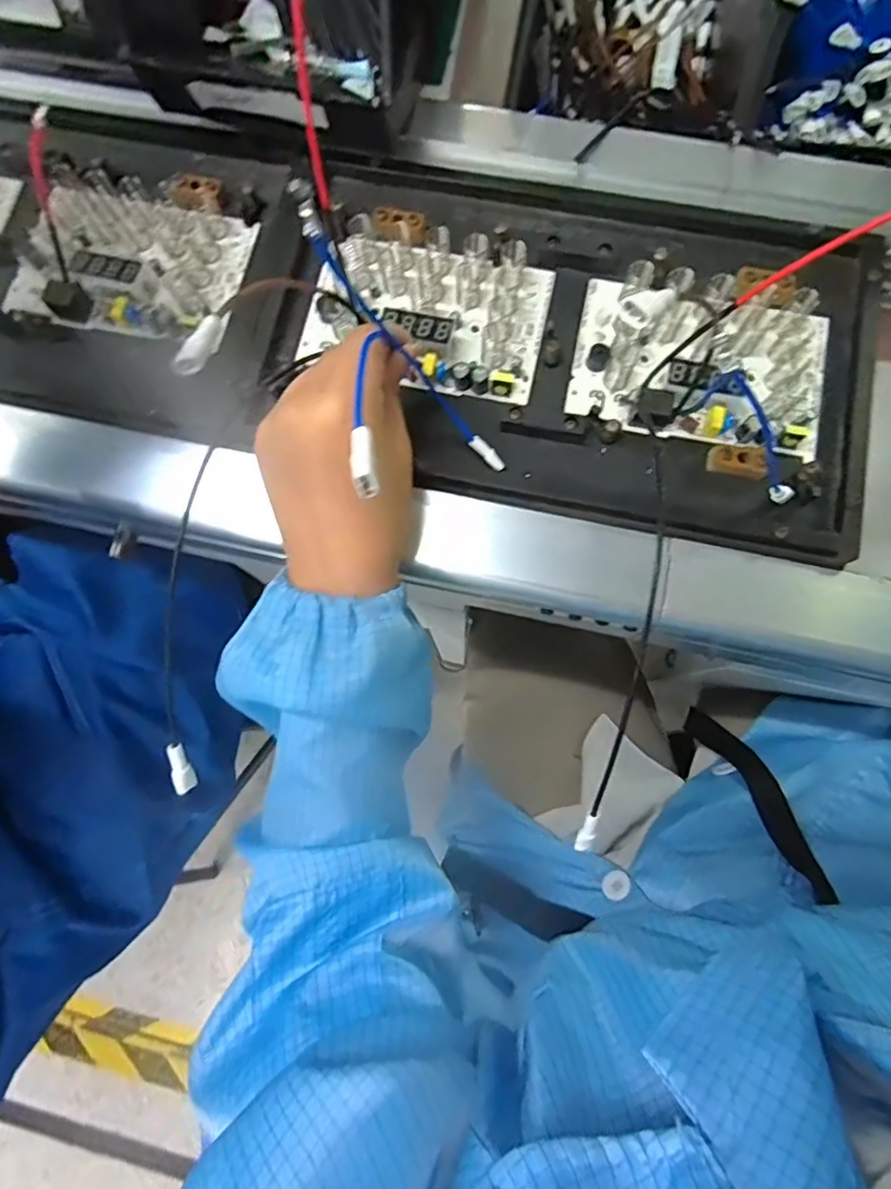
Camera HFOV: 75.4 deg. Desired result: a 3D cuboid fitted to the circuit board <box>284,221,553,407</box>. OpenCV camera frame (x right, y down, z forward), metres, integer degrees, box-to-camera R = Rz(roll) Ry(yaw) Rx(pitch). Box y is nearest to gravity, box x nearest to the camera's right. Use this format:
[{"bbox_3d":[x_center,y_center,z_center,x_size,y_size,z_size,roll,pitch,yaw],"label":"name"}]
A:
[{"bbox_3d":[-0.013,-0.164,0.327,0.139,0.019,0.083,12,79,4],"label":"circuit board"}]

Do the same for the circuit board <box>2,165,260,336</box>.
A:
[{"bbox_3d":[-0.188,-0.205,0.340,0.131,0.018,0.098,10,79,3],"label":"circuit board"}]

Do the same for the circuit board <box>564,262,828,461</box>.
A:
[{"bbox_3d":[0.141,-0.129,0.312,0.133,0.022,0.089,15,79,4],"label":"circuit board"}]

